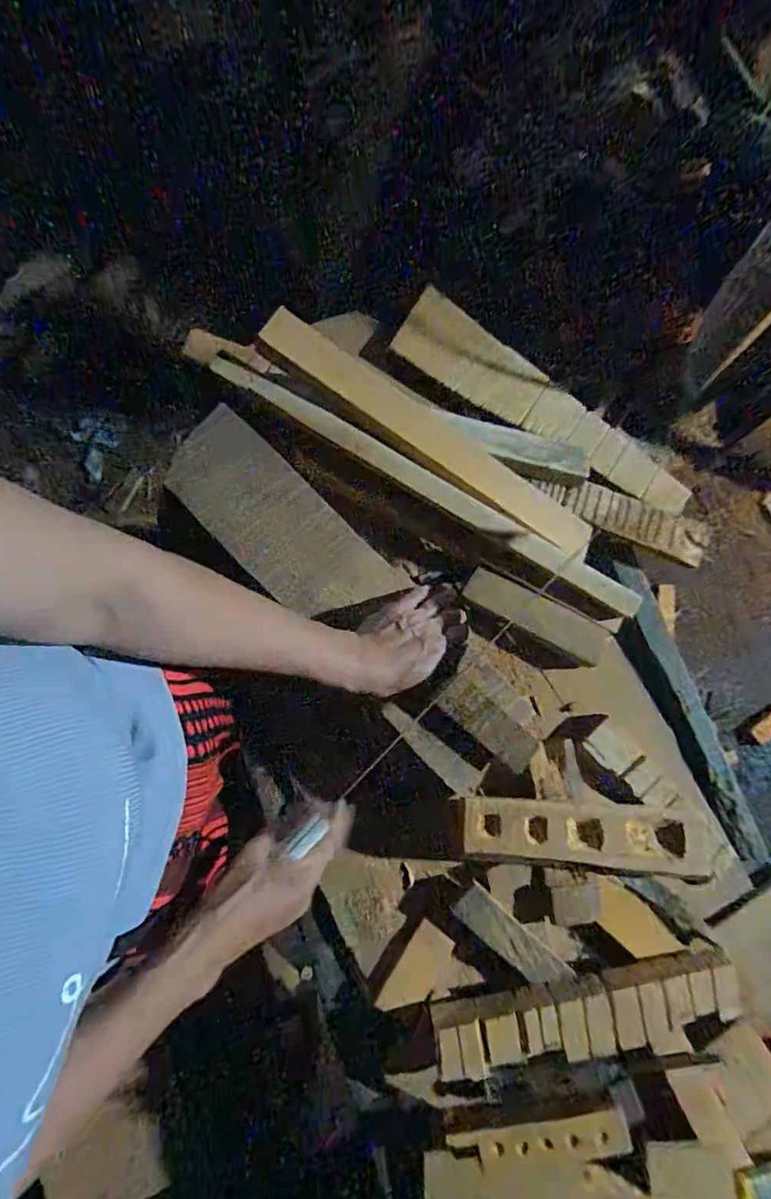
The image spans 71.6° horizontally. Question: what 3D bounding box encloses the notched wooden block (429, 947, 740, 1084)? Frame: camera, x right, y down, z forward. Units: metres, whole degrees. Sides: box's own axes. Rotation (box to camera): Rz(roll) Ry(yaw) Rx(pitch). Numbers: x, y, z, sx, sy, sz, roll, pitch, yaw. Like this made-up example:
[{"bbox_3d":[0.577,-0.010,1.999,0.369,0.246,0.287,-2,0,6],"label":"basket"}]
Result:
[{"bbox_3d":[0.196,0.405,0.524,0.297,0.037,0.068,-8,81,-5],"label":"notched wooden block"}]

